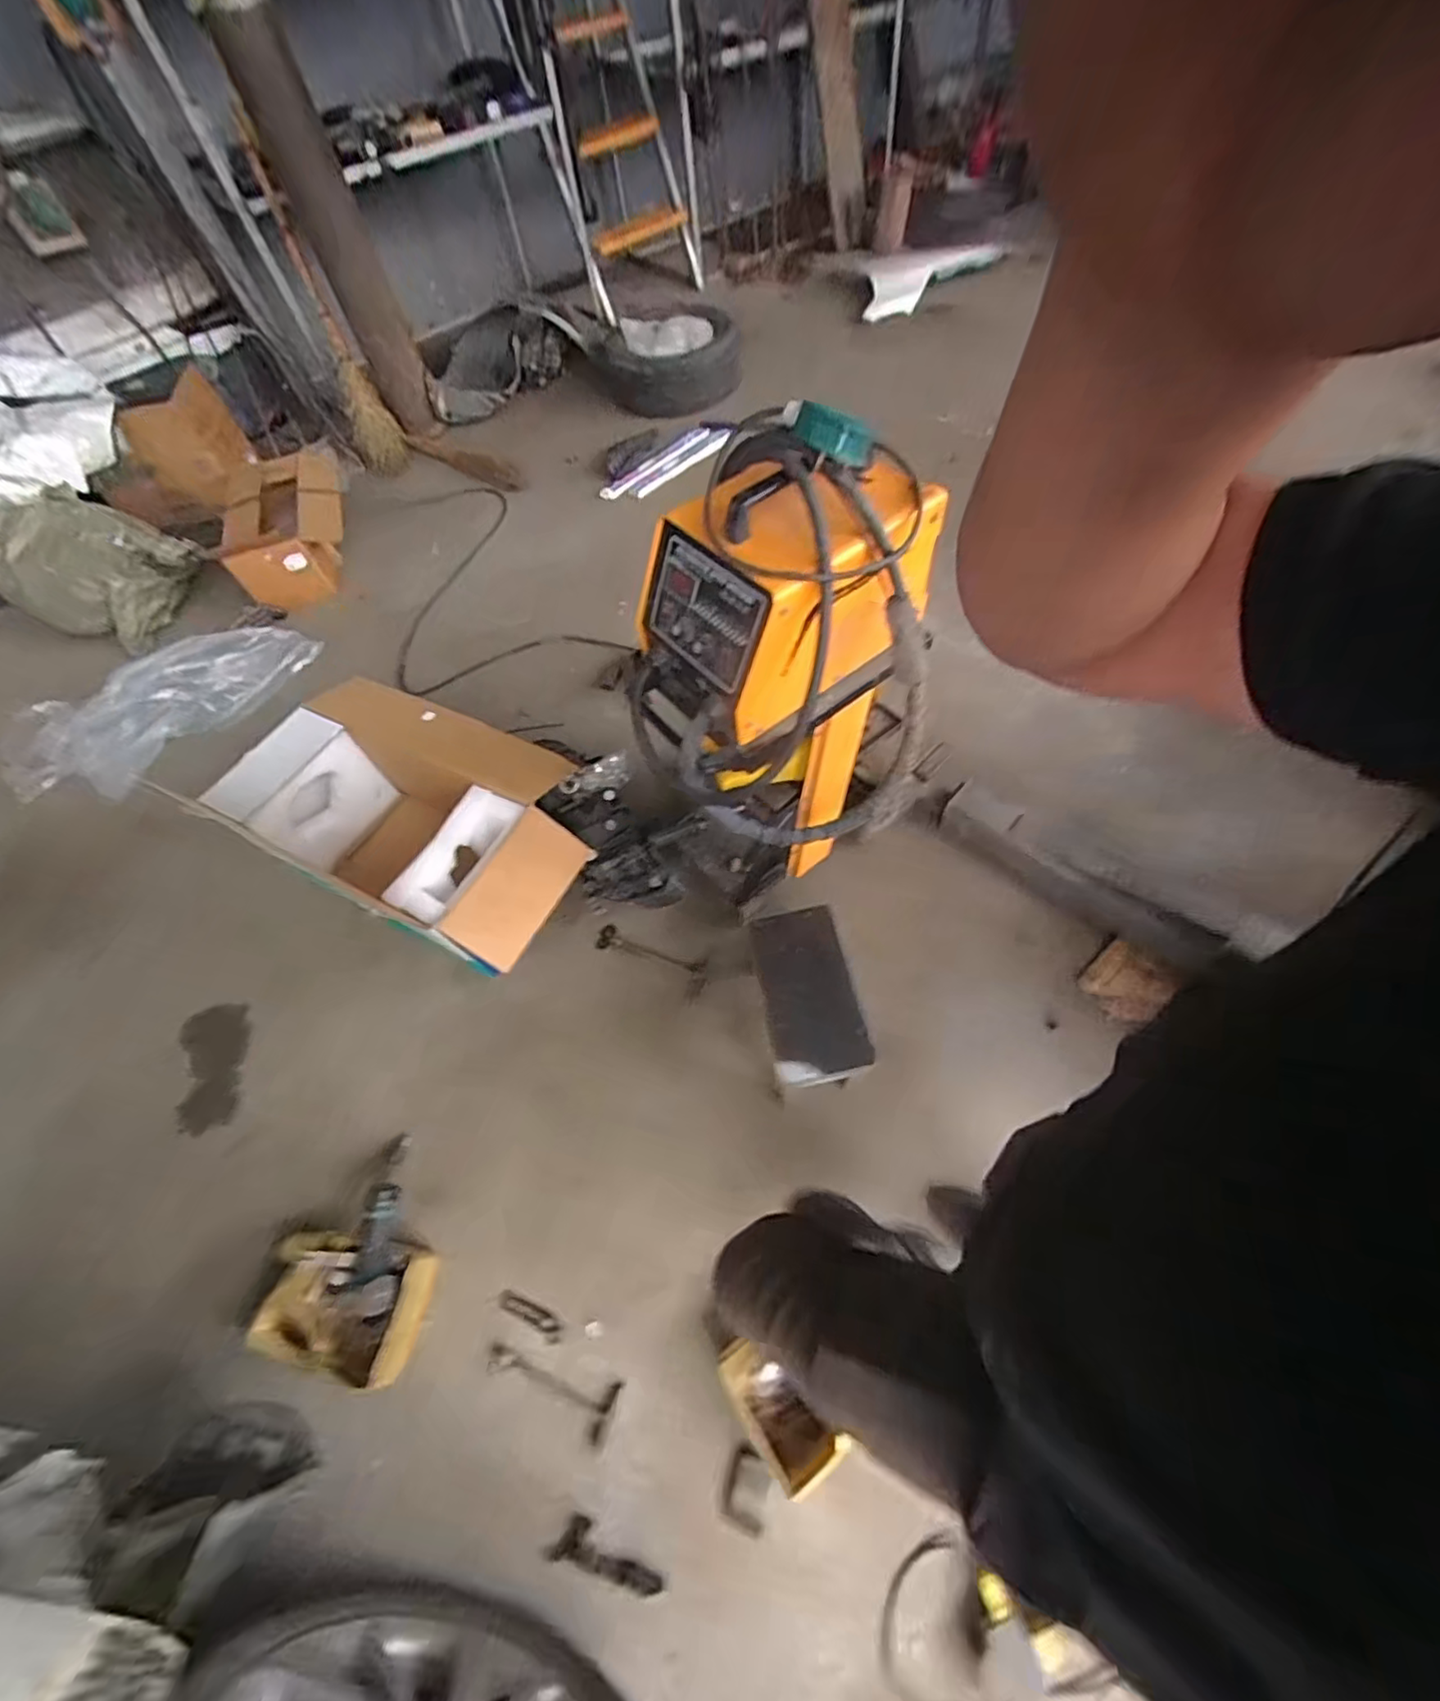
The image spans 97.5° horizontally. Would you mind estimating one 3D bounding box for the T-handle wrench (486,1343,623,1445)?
[{"bbox_3d":[-0.300,0.936,1.114,0.234,0.012,0.080,16,63,18],"label":"T-handle wrench"}]

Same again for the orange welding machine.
[{"bbox_3d":[0.133,-0.294,1.197,0.527,0.864,0.397,-34,60,-11],"label":"orange welding machine"}]

